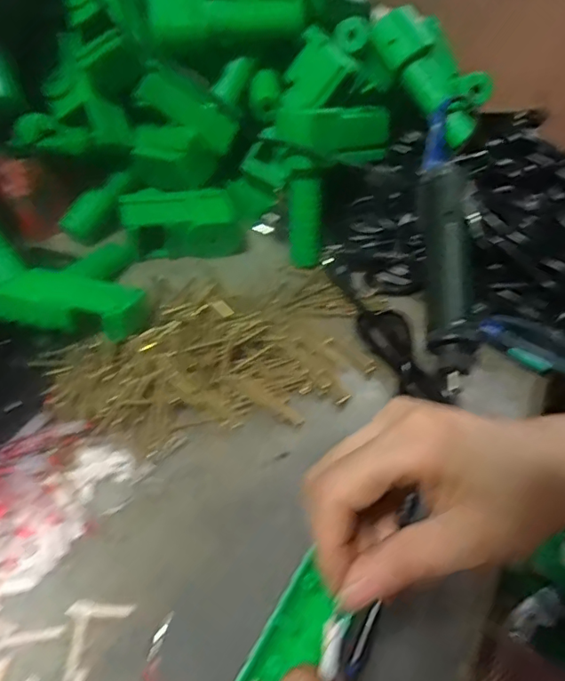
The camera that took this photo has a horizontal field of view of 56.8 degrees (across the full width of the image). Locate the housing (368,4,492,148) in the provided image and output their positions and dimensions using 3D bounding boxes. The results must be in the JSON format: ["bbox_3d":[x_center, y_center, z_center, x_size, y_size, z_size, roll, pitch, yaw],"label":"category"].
[{"bbox_3d":[0.158,-0.279,0.539,0.151,0.058,0.068,50,50,-1],"label":"housing"}]

